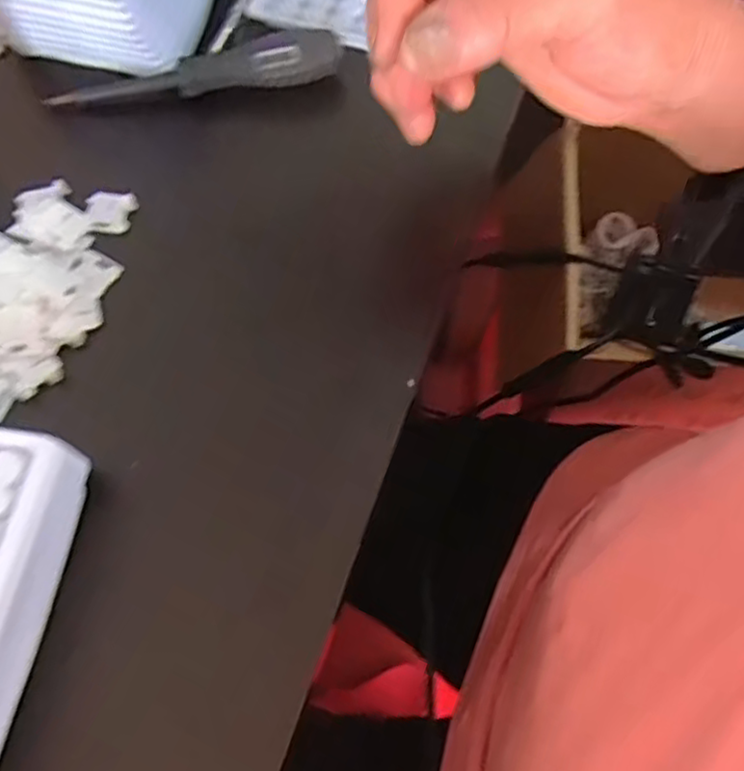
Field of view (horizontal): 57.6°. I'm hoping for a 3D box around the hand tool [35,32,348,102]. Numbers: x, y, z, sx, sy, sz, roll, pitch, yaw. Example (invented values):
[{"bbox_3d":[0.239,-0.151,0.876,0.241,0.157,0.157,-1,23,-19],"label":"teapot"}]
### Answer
[{"bbox_3d":[-0.086,-0.152,0.324,0.140,0.015,0.018,-7,67,-1],"label":"hand tool"}]

